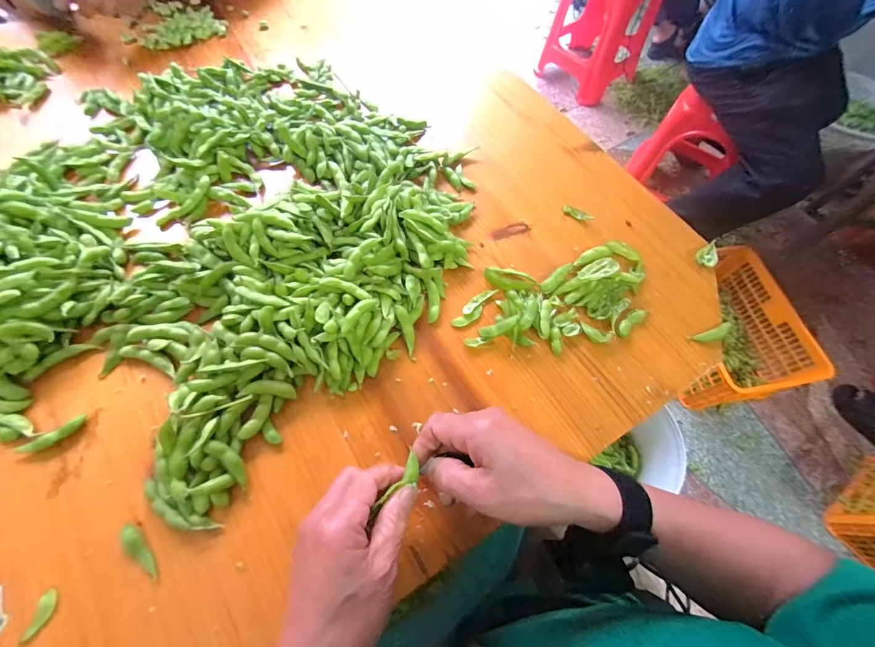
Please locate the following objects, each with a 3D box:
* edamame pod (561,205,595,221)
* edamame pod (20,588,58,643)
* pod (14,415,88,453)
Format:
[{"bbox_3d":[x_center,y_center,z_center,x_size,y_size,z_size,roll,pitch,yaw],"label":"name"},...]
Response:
[{"bbox_3d":[0.180,-0.141,0.478,0.041,0.011,0.015,31,67,12],"label":"edamame pod"},{"bbox_3d":[-0.301,0.221,0.280,0.012,0.006,0.033,21,65,7],"label":"edamame pod"},{"bbox_3d":[-0.347,0.102,0.332,0.054,0.009,0.014,-32,70,-16],"label":"pod"}]

